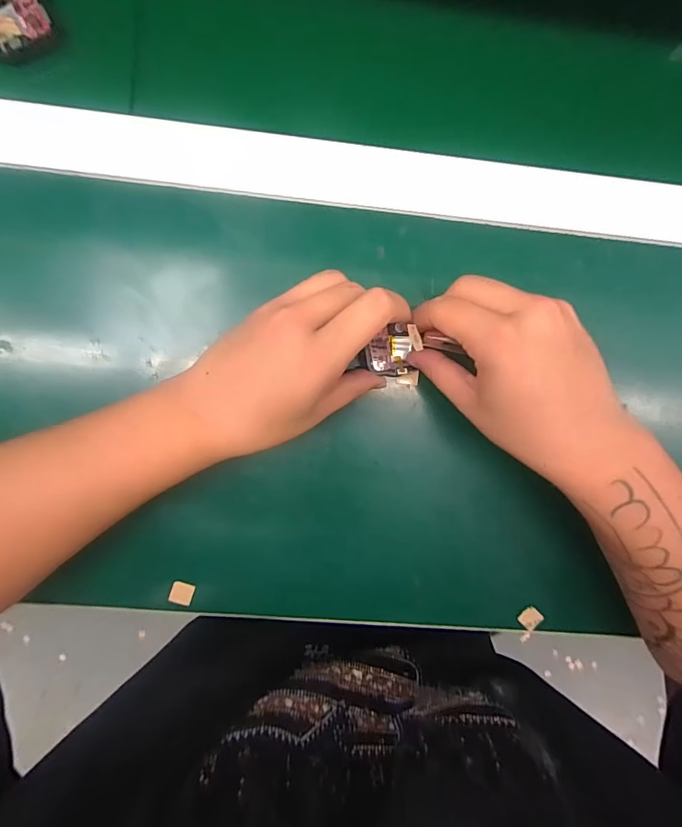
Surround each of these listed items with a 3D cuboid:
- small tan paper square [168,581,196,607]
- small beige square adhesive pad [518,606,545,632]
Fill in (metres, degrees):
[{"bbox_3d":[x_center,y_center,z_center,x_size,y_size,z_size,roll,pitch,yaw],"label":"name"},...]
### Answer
[{"bbox_3d":[-0.116,0.132,0.299,0.016,0.004,0.016,22,94,-5],"label":"small tan paper square"},{"bbox_3d":[0.147,0.159,0.321,0.015,0.006,0.016,44,92,-6],"label":"small beige square adhesive pad"}]

